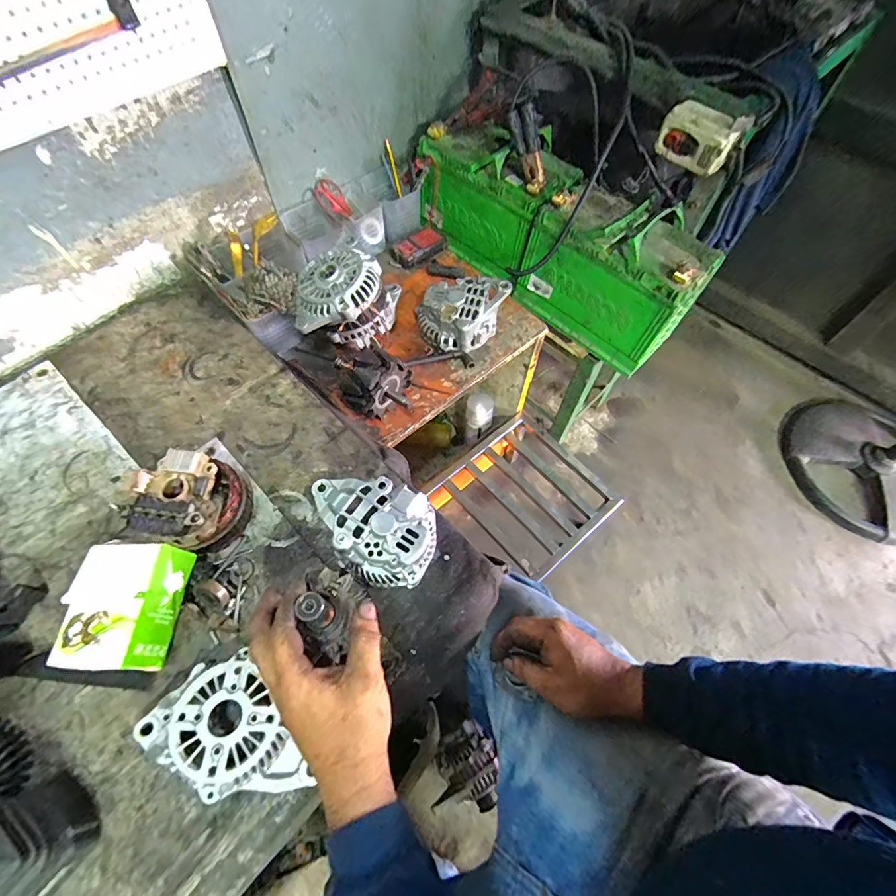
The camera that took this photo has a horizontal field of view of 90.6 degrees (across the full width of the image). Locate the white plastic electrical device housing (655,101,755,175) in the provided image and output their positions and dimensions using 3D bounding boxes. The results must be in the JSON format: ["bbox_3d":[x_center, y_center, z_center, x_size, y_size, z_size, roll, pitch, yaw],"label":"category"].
[{"bbox_3d":[0.375,-0.464,0.664,0.110,0.072,0.044,38,67,18],"label":"white plastic electrical device housing"}]

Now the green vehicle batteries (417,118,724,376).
[{"bbox_3d":[0.207,-0.418,0.881,0.580,0.208,0.184,41,68,19],"label":"green vehicle batteries"}]

